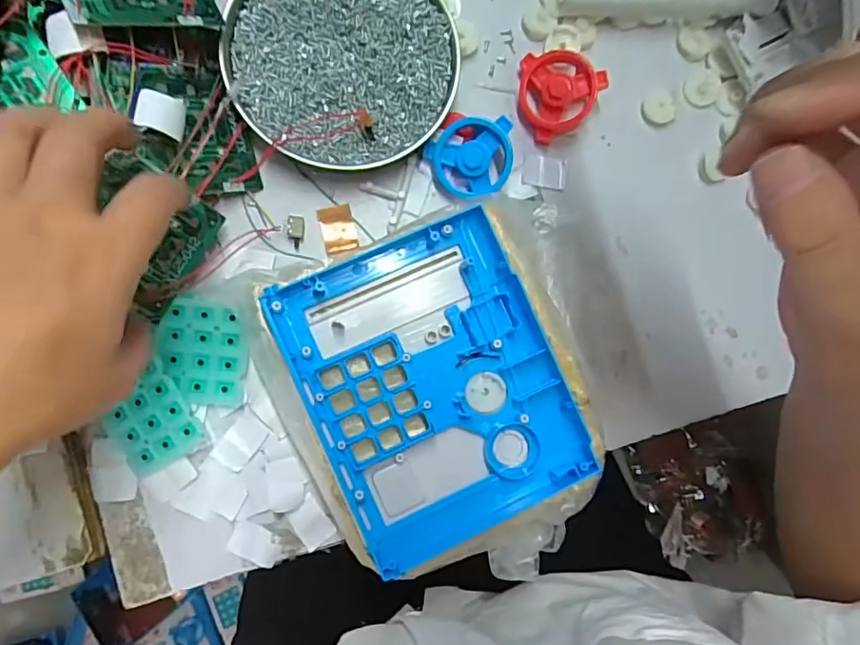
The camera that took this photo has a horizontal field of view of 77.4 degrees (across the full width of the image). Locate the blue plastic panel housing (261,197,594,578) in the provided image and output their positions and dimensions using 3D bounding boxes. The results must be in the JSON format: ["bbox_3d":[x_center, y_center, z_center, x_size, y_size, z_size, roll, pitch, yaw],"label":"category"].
[{"bbox_3d":[0.003,0.036,0.298,0.132,0.017,0.165,-23,89,-7],"label":"blue plastic panel housing"}]

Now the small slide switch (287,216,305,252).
[{"bbox_3d":[-0.082,-0.054,0.329,0.010,0.005,0.021,4,87,-7],"label":"small slide switch"}]

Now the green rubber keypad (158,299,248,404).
[{"bbox_3d":[-0.130,0.019,0.307,0.047,0.008,0.059,7,98,-13],"label":"green rubber keypad"}]

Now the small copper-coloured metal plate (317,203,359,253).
[{"bbox_3d":[-0.057,-0.058,0.333,0.020,0.004,0.028,-15,92,-5],"label":"small copper-coloured metal plate"}]

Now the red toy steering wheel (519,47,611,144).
[{"bbox_3d":[0.079,-0.148,0.347,0.053,0.025,0.053,3,104,11],"label":"red toy steering wheel"}]

